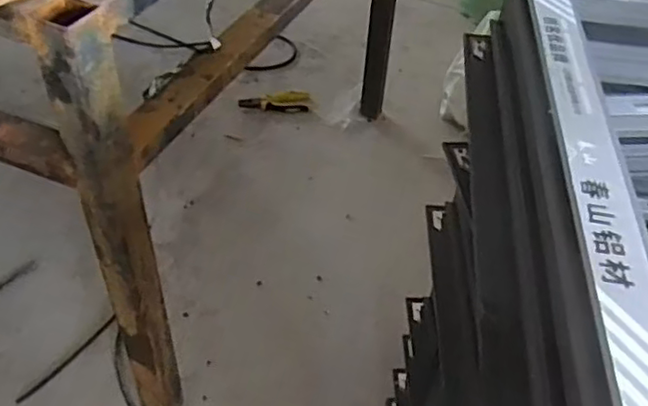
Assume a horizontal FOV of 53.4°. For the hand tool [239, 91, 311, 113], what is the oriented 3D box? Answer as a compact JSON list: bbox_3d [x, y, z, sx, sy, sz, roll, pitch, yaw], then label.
[{"bbox_3d":[-0.133,-0.280,1.746,0.183,0.012,0.094,4,45,1],"label":"hand tool"}]

